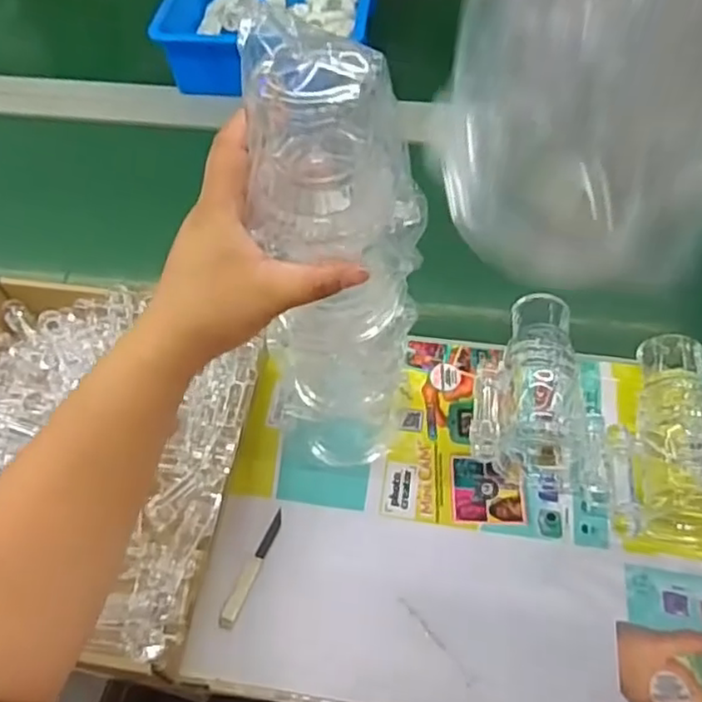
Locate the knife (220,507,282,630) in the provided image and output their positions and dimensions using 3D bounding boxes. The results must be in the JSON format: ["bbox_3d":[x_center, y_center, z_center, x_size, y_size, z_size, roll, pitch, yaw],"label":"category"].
[{"bbox_3d":[-0.079,0.176,0.537,0.013,0.007,0.098,18,61,14],"label":"knife"}]

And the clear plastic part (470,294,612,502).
[{"bbox_3d":[0.168,0.028,0.582,0.111,0.066,0.188,8,59,8],"label":"clear plastic part"}]

